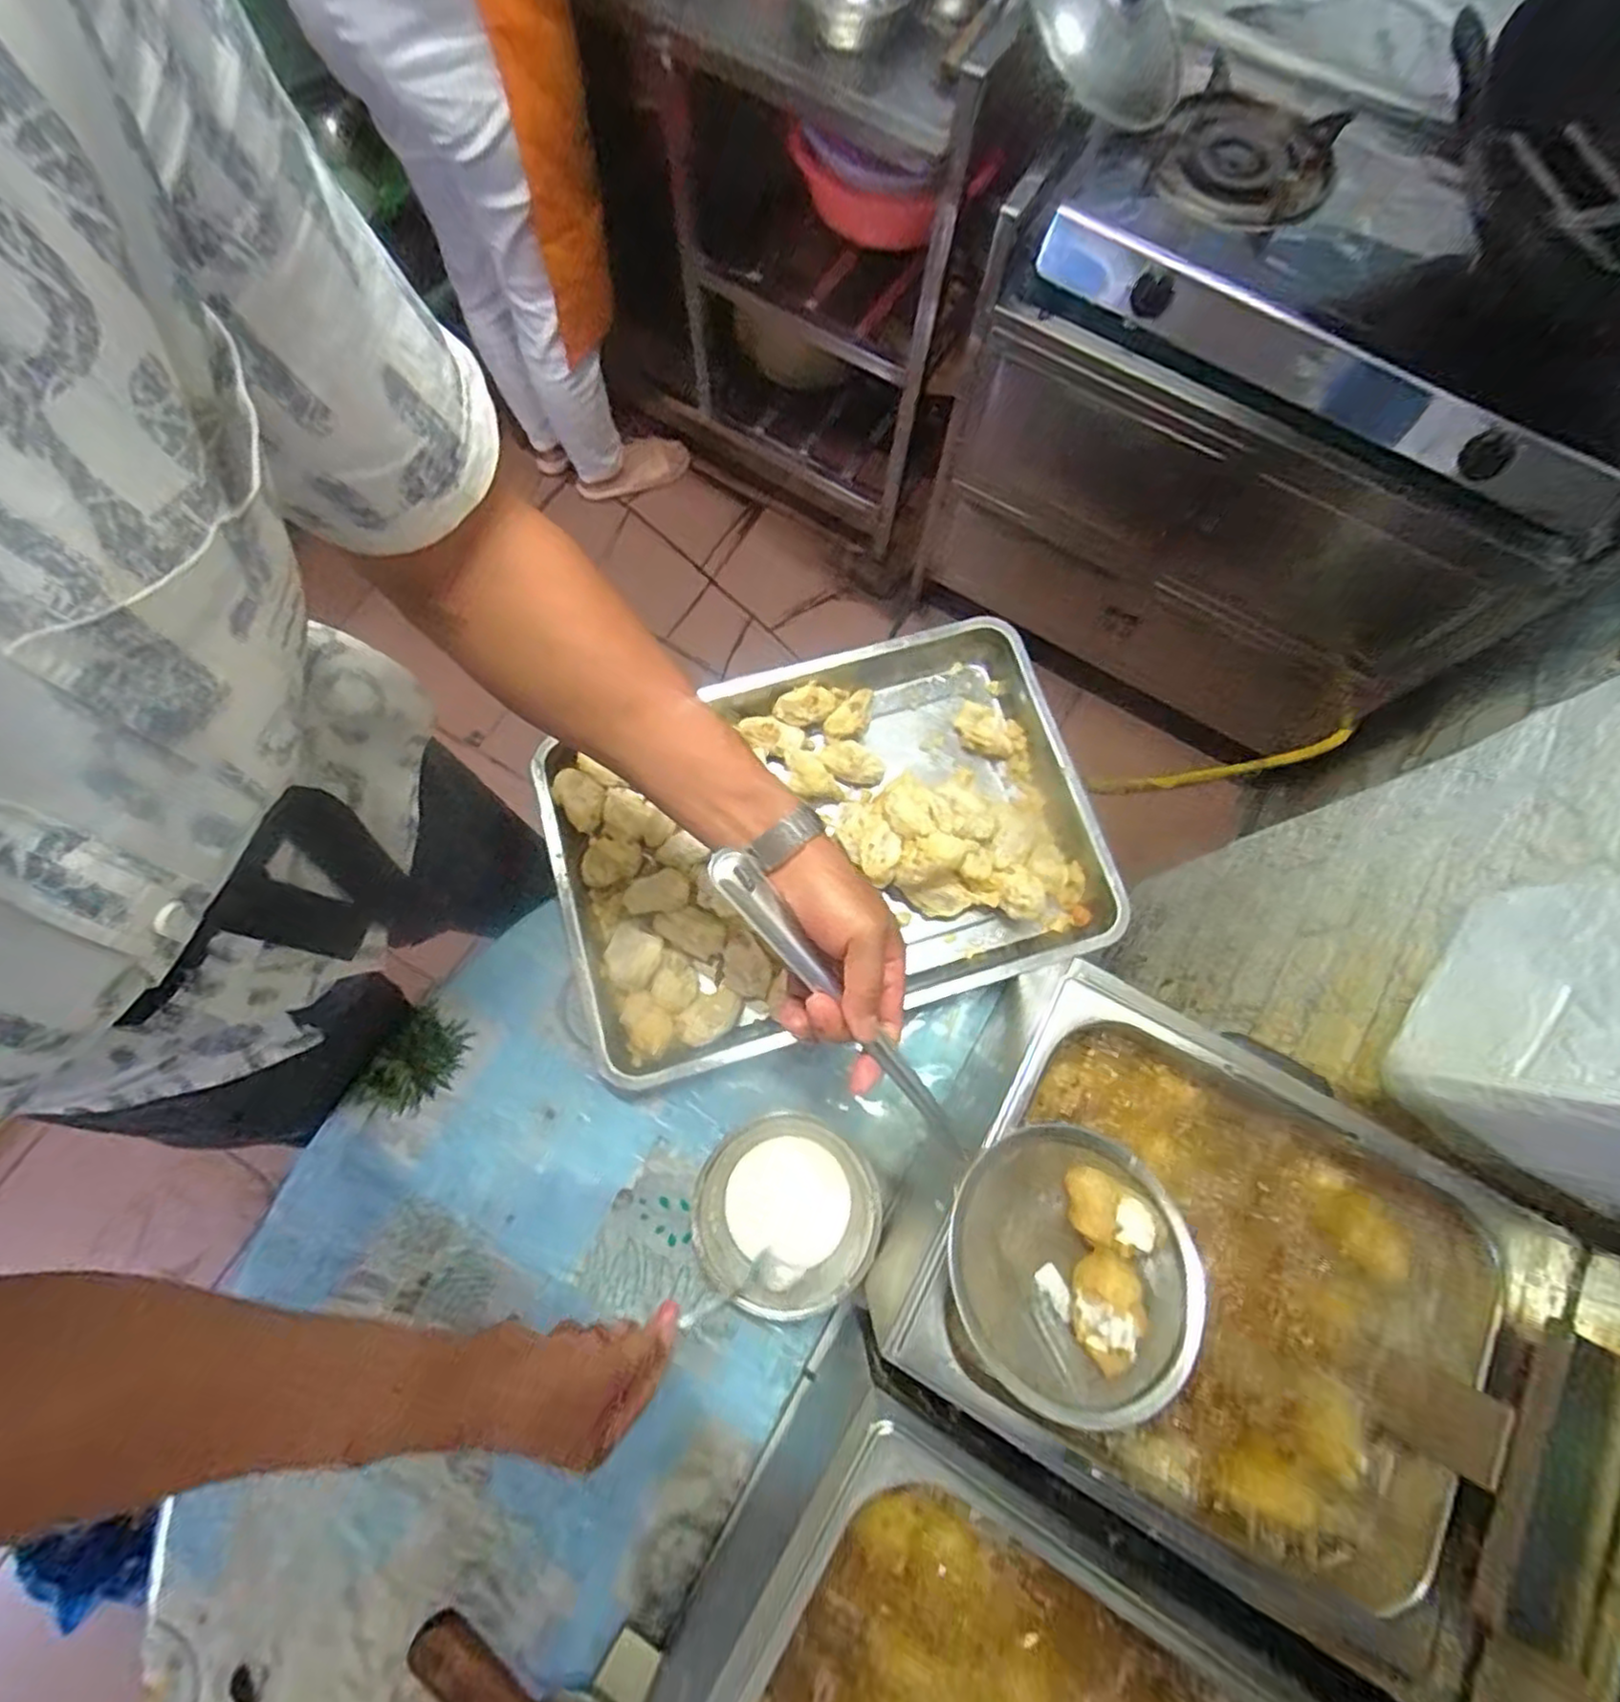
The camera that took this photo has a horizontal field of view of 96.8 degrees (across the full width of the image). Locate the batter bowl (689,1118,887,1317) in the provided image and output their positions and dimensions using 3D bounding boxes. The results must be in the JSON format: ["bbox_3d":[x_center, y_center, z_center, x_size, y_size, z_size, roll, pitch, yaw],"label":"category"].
[{"bbox_3d":[-0.020,0.297,0.600,0.143,0.053,0.142,1,75,-2],"label":"batter bowl"}]

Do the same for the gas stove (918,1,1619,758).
[{"bbox_3d":[0.658,-0.641,1.133,0.761,0.672,0.515,32,76,6],"label":"gas stove"}]

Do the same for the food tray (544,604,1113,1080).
[{"bbox_3d":[0.011,-0.014,0.678,0.503,0.077,0.345,-16,76,-6],"label":"food tray"}]

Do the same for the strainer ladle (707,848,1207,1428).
[{"bbox_3d":[0.069,0.156,0.426,0.147,0.069,0.373,-44,92,-12],"label":"strainer ladle"}]

